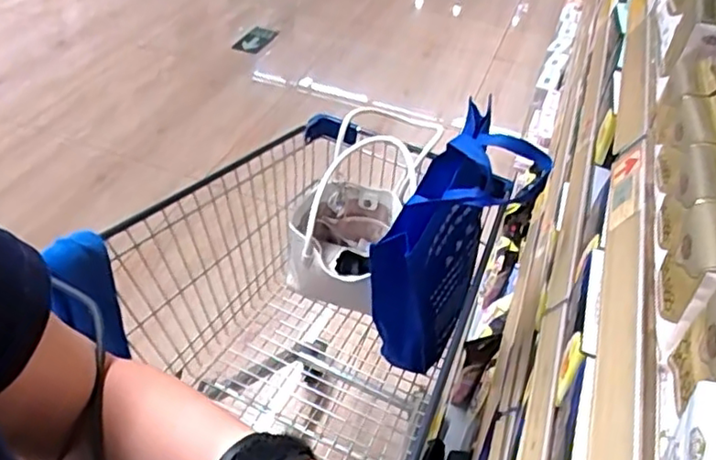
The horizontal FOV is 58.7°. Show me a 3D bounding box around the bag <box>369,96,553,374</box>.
[{"bbox_3d":[0.152,0.068,1.048,0.161,0.486,0.287,23,44,17],"label":"bag"}]

